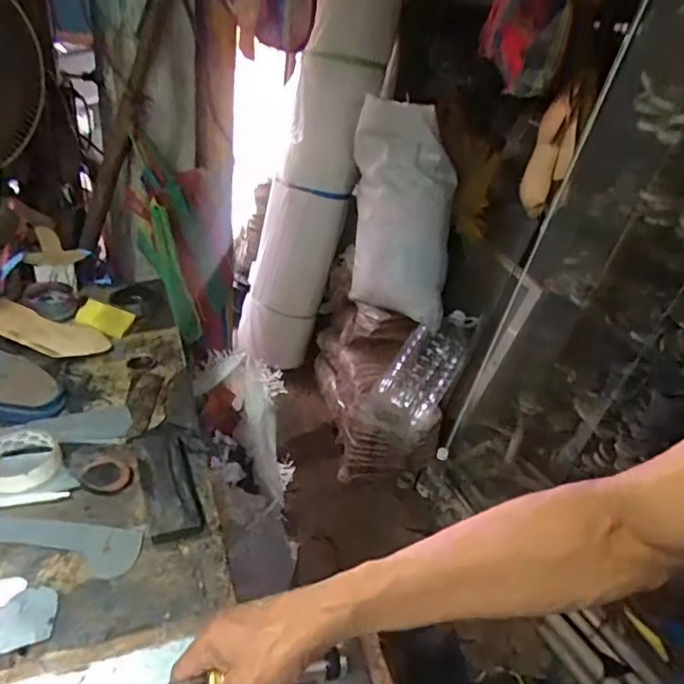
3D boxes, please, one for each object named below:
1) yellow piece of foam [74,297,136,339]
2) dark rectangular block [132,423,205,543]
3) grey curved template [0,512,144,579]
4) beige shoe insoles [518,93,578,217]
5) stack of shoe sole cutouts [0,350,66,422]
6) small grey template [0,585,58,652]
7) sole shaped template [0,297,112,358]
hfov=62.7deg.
[{"bbox_3d":[-0.403,-0.042,0.952,0.088,0.013,0.054,20,62,3],"label":"yellow piece of foam"},{"bbox_3d":[-0.210,0.157,0.666,0.058,0.019,0.185,-6,35,-21],"label":"dark rectangular block"},{"bbox_3d":[-0.306,0.206,0.589,0.191,0.006,0.054,11,33,4],"label":"grey curved template"},{"bbox_3d":[0.546,-0.478,1.497,0.106,0.293,0.063,17,33,13],"label":"beige shoe insoles"},{"bbox_3d":[-0.471,0.057,0.777,0.156,0.031,0.101,19,34,17],"label":"stack of shoe sole cutouts"},{"bbox_3d":[-0.299,0.258,0.524,0.059,0.005,0.057,-4,34,-19],"label":"small grey template"},{"bbox_3d":[-0.487,-0.026,0.879,0.235,0.011,0.096,20,26,-5],"label":"sole shaped template"}]

